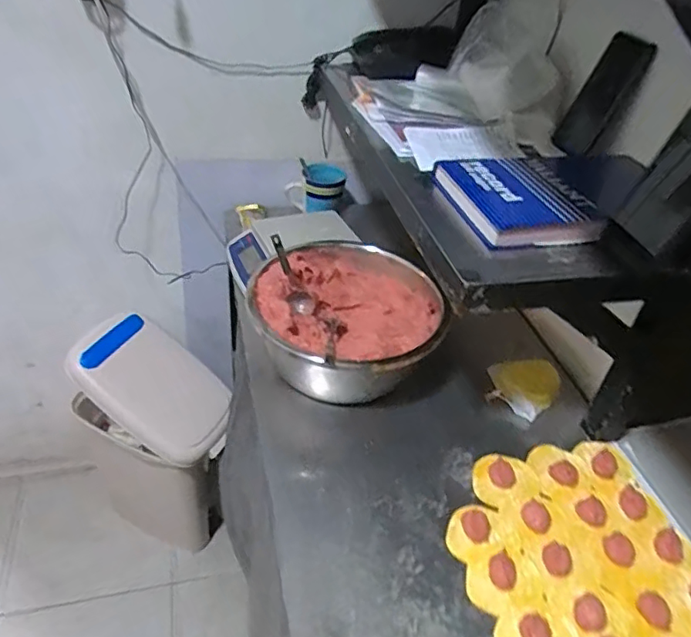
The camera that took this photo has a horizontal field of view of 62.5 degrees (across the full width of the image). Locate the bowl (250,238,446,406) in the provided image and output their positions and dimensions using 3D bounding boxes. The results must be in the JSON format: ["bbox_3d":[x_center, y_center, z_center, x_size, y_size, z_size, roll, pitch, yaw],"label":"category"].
[{"bbox_3d":[0.003,0.002,0.864,0.259,0.139,0.284,4,38,-3],"label":"bowl"}]

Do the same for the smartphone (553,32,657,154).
[{"bbox_3d":[0.362,-0.315,0.810,0.008,0.164,0.065,-5,45,-42],"label":"smartphone"}]

